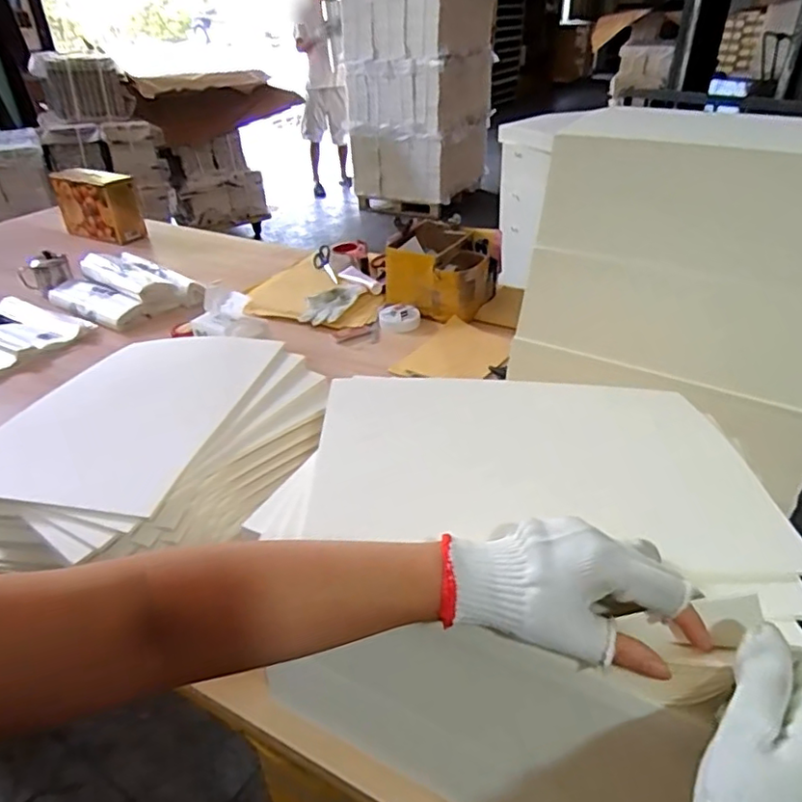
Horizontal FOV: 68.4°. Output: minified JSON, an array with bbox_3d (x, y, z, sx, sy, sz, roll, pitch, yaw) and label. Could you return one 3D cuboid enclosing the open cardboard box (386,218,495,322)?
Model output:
[{"bbox_3d":[0.114,-0.348,1.556,0.261,0.150,0.308,8,35,13],"label":"open cardboard box"}]

